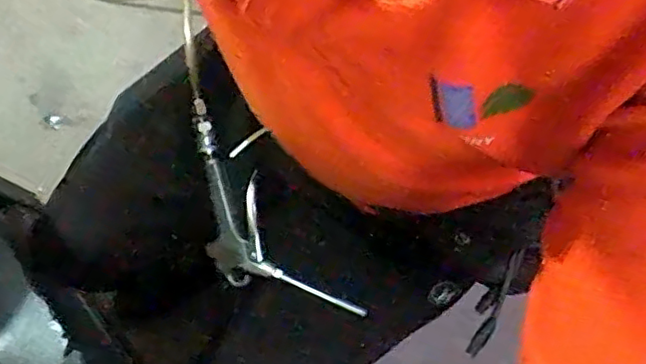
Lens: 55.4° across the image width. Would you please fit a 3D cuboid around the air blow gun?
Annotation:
[{"bbox_3d":[-0.075,0.029,0.580,0.095,0.042,0.225,-30,90,-7],"label":"air blow gun"}]

